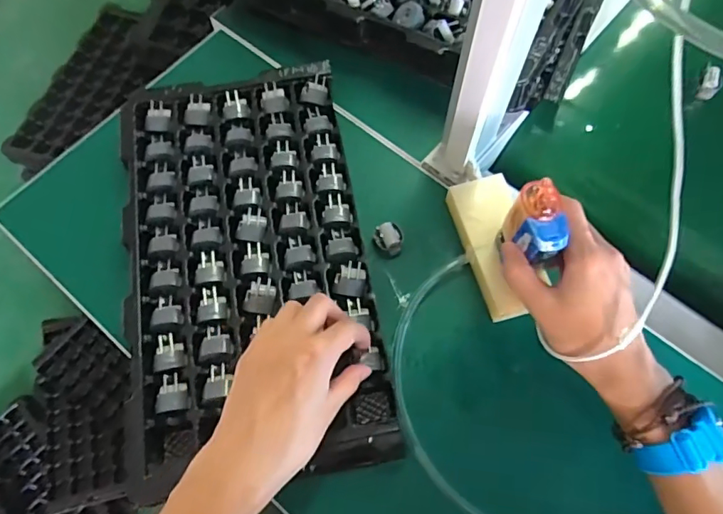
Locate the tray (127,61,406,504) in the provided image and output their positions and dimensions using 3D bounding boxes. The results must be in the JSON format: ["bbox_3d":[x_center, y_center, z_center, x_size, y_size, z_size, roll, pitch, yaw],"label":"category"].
[{"bbox_3d":[-0.093,-0.002,0.437,0.190,0.029,0.349,-9,68,-2],"label":"tray"}]

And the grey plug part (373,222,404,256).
[{"bbox_3d":[0.023,-0.015,0.445,0.025,0.025,0.021,-15,68,-4],"label":"grey plug part"}]

